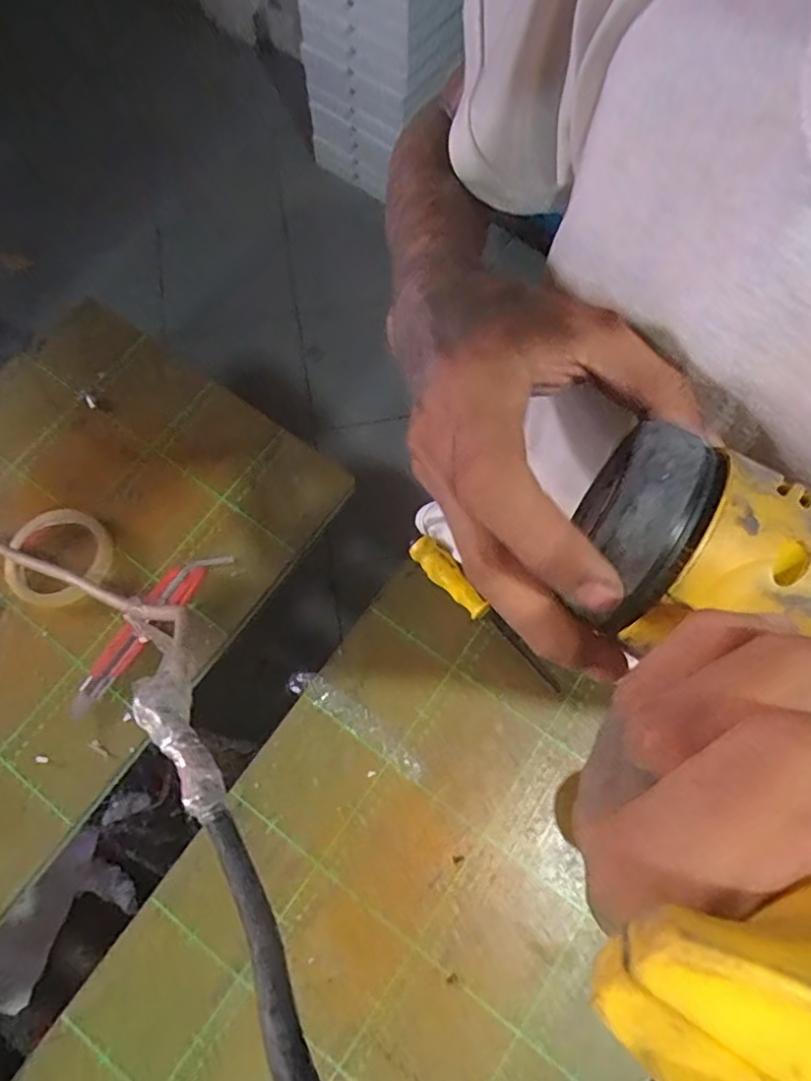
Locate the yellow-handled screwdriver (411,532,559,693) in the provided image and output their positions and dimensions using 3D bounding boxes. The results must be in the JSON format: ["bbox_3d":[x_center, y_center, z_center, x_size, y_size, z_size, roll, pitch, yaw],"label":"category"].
[{"bbox_3d":[0.072,0.070,0.558,0.026,0.028,0.185,-39,77,-11],"label":"yellow-handled screwdriver"}]

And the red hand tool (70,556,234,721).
[{"bbox_3d":[-0.249,0.079,0.558,0.039,0.018,0.189,35,76,10],"label":"red hand tool"}]

